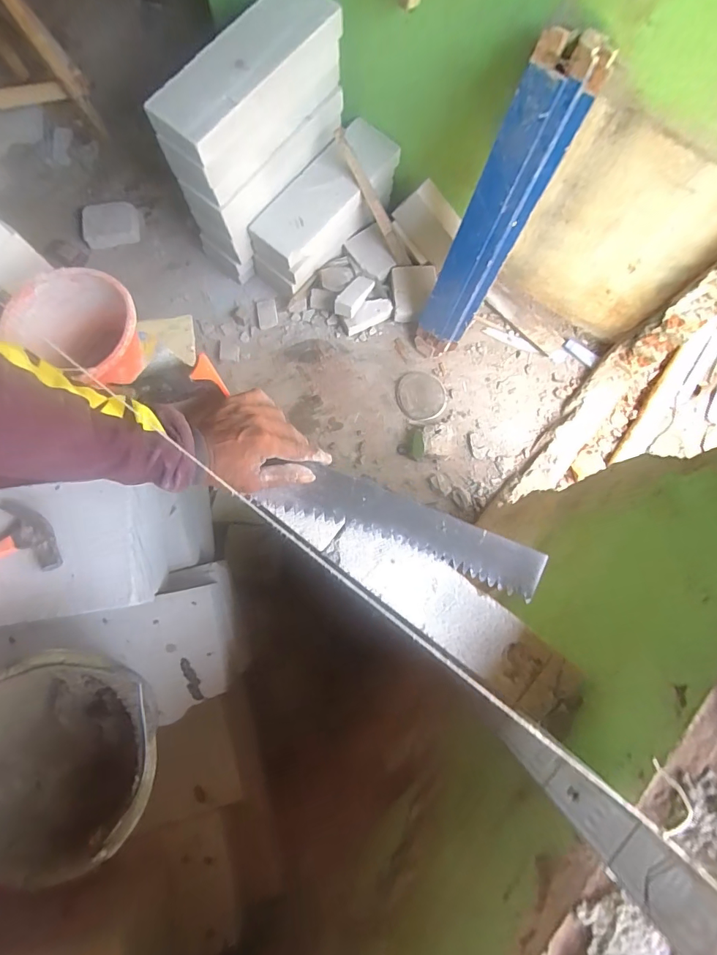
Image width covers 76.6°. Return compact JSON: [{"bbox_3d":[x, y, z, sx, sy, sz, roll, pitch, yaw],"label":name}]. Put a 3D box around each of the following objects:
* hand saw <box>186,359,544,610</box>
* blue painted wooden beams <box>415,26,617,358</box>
[{"bbox_3d":[-0.003,0.015,0.491,0.426,0.020,0.102,26,80,2],"label":"hand saw"},{"bbox_3d":[0.395,-0.752,1.428,0.182,0.979,0.107,33,56,5],"label":"blue painted wooden beams"}]

